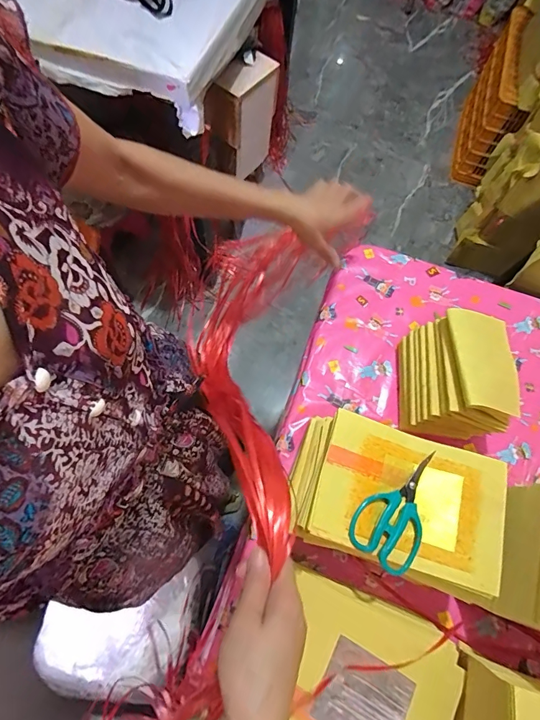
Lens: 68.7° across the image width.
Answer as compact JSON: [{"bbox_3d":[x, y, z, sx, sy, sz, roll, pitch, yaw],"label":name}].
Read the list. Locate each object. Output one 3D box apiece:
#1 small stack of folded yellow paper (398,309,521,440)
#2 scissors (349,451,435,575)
[{"bbox_3d":[0.285,0.023,0.613,0.134,0.142,0.173,4,71,-1],"label":"small stack of folded yellow paper"},{"bbox_3d":[0.164,0.182,0.492,0.084,0.012,0.146,35,73,9],"label":"scissors"}]

